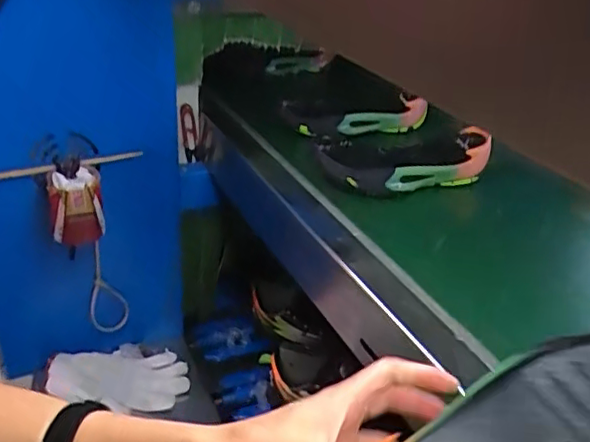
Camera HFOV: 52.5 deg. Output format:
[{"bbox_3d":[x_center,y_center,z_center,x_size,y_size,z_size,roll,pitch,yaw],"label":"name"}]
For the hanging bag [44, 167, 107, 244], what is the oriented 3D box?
[{"bbox_3d":[-0.287,-0.016,0.785,0.061,0.094,0.046,-12,32,-31],"label":"hanging bag"}]

